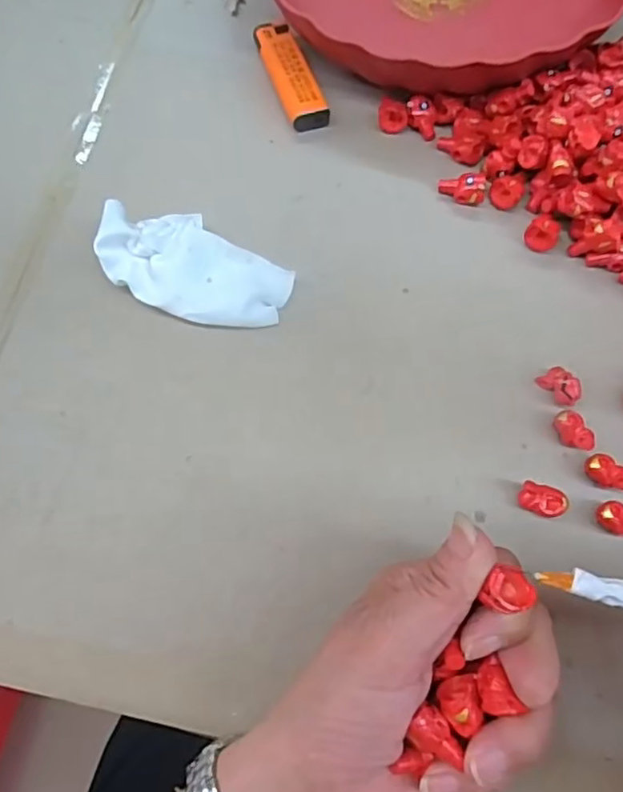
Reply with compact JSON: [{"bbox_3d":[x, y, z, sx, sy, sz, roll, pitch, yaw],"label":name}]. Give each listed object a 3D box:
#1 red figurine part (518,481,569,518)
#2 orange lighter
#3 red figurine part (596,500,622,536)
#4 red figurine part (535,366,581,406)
[{"bbox_3d":[0.107,0.049,0.282,0.020,0.011,0.012,24,72,9],"label":"red figurine part"},{"bbox_3d":[-0.012,-0.195,0.369,0.024,0.012,0.080,-19,71,-6],"label":"orange lighter"},{"bbox_3d":[0.142,0.057,0.278,0.021,0.010,0.014,15,71,6],"label":"red figurine part"},{"bbox_3d":[0.124,-0.005,0.301,0.013,0.012,0.021,-25,72,-8],"label":"red figurine part"}]

